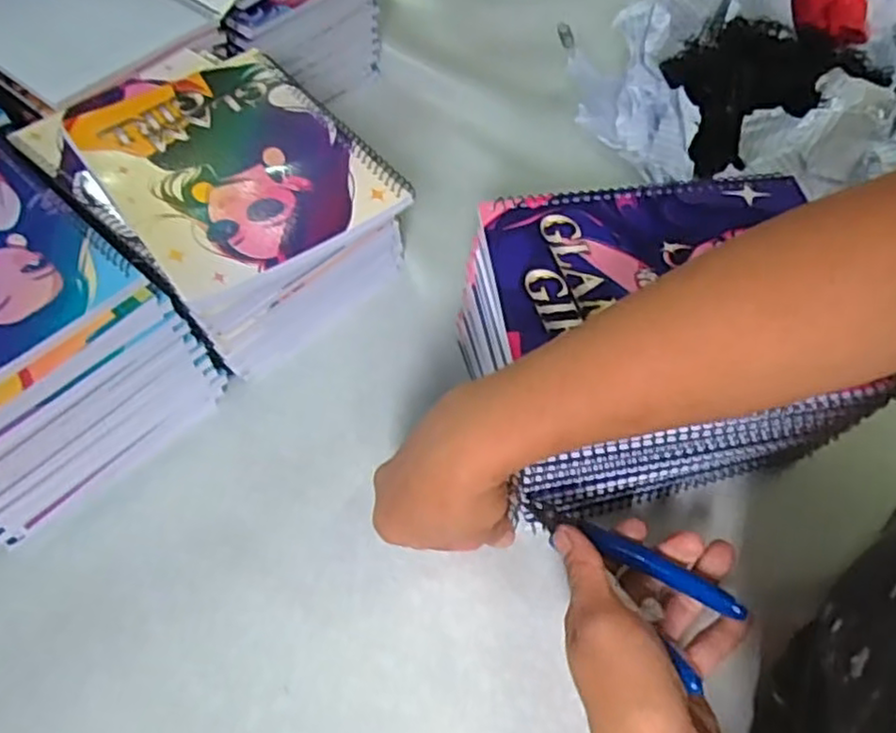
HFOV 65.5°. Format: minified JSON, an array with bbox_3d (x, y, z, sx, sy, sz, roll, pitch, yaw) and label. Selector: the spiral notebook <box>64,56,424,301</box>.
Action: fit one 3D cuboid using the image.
[{"bbox_3d":[-0.150,-0.141,0.455,0.146,0.015,0.231,-32,62,-21],"label":"spiral notebook"}]

